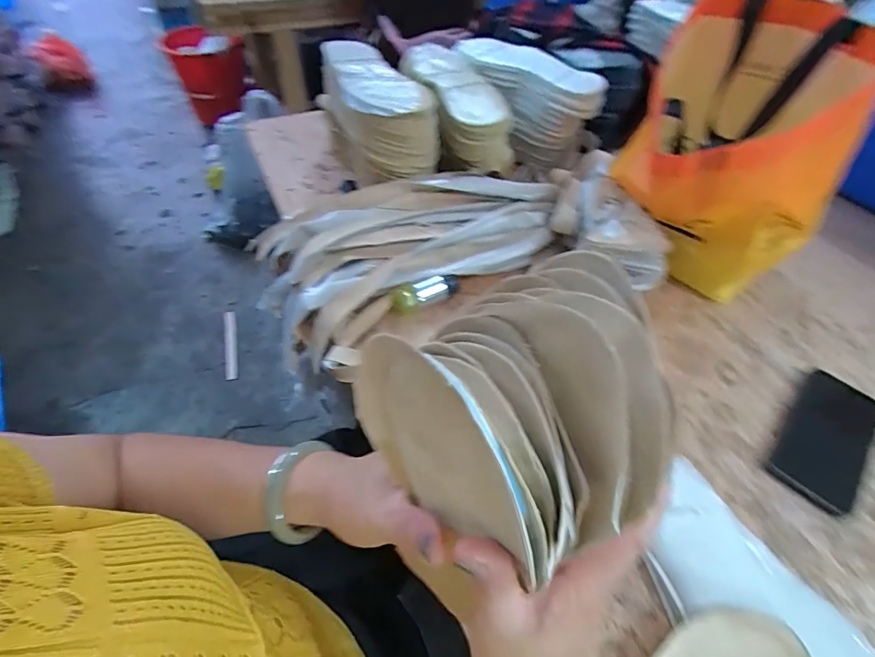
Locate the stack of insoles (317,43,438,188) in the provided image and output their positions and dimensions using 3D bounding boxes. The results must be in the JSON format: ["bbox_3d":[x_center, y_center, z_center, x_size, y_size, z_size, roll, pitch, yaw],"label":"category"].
[{"bbox_3d":[-0.092,-0.323,0.630,0.110,0.105,0.260,-18,55,-17],"label":"stack of insoles"}]

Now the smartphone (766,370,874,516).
[{"bbox_3d":[0.410,0.112,0.452,0.067,0.011,0.168,39,59,24],"label":"smartphone"}]

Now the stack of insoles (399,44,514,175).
[{"bbox_3d":[0.029,-0.332,0.651,0.122,0.088,0.238,-10,53,-11],"label":"stack of insoles"}]

